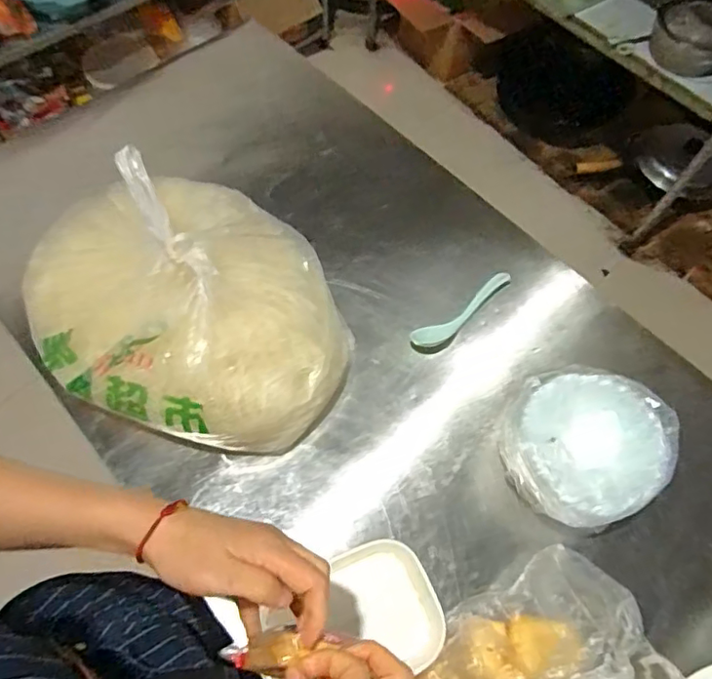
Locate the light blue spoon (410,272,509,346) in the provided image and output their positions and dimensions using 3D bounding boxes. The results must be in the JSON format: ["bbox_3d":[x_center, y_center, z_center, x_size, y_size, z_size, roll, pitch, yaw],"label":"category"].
[{"bbox_3d":[0.136,-0.035,0.714,0.157,0.017,0.032,-33,69,-18],"label":"light blue spoon"}]

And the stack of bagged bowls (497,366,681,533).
[{"bbox_3d":[0.236,0.112,0.608,0.163,0.089,0.158,-33,69,-18],"label":"stack of bagged bowls"}]

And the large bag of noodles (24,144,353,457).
[{"bbox_3d":[-0.185,-0.057,0.616,0.369,0.158,0.279,20,64,7],"label":"large bag of noodles"}]

